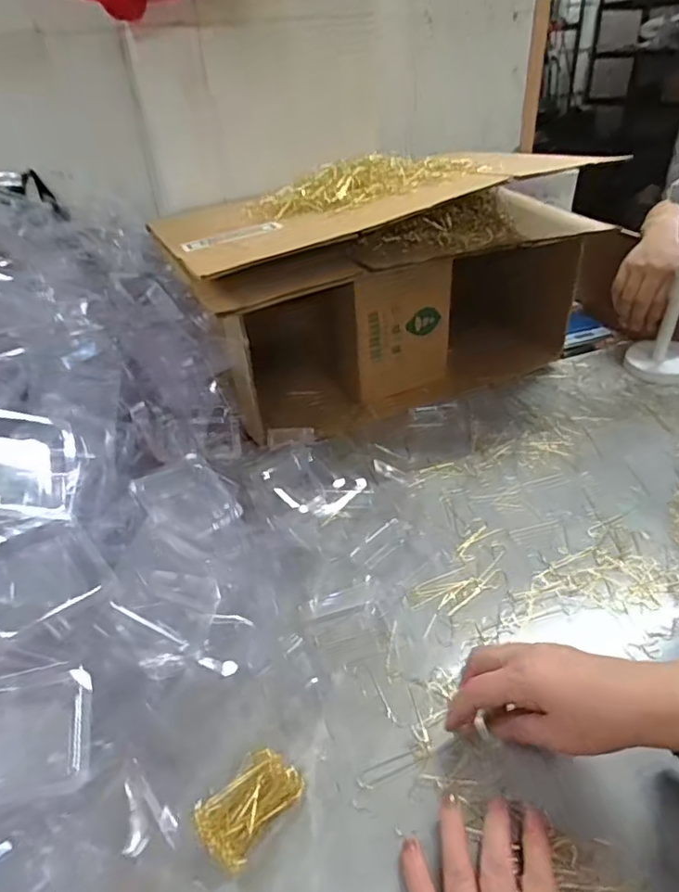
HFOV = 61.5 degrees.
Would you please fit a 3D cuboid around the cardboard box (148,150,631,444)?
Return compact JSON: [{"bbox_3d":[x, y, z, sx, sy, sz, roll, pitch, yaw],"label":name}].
[{"bbox_3d":[0.058,-0.224,0.781,0.514,0.287,0.303,-16,37,-18],"label":"cardboard box"}]

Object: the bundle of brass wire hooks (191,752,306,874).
[{"bbox_3d":[-0.060,0.240,0.383,0.042,0.017,0.067,25,44,34],"label":"bundle of brass wire hooks"}]

